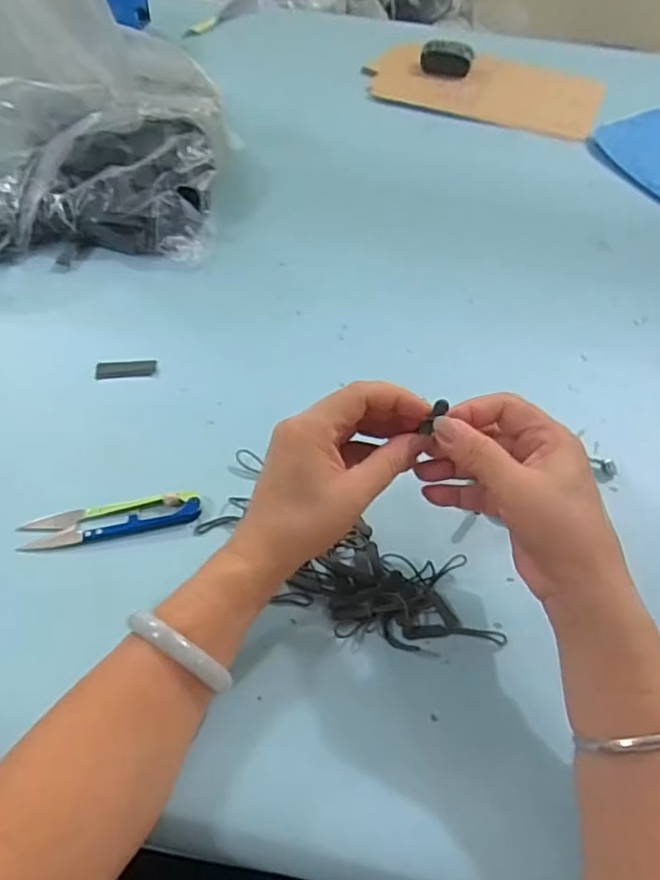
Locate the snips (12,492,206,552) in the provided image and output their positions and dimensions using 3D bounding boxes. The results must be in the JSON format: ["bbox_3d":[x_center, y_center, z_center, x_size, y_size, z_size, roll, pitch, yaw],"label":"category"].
[{"bbox_3d":[-0.150,0.054,0.414,0.117,0.007,0.027,-10,54,-12],"label":"snips"}]

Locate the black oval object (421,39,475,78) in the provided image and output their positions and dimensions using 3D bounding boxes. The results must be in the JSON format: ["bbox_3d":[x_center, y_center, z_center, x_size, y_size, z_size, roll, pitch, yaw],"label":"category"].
[{"bbox_3d":[0.171,-0.562,0.875,0.076,0.037,0.030,14,52,6],"label":"black oval object"}]

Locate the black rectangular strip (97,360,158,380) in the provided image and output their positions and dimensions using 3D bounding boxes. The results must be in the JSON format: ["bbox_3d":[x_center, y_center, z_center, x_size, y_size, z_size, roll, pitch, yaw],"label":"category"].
[{"bbox_3d":[-0.174,-0.061,0.509,0.049,0.004,0.018,-6,53,-9],"label":"black rectangular strip"}]

